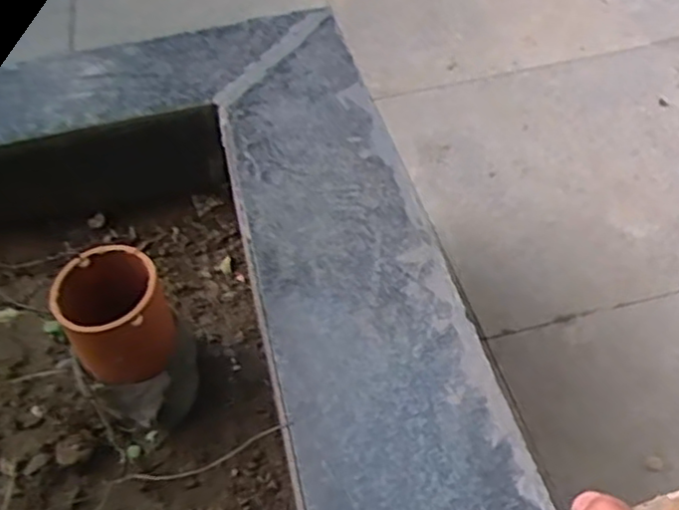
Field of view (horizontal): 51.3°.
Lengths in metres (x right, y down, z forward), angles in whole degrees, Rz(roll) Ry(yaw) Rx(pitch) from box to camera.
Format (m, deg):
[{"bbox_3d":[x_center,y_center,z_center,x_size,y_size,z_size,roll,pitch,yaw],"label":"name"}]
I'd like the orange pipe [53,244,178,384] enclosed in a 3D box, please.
[{"bbox_3d":[-0.183,0.049,0.584,0.080,0.080,0.080,-1,45,1],"label":"orange pipe"}]

